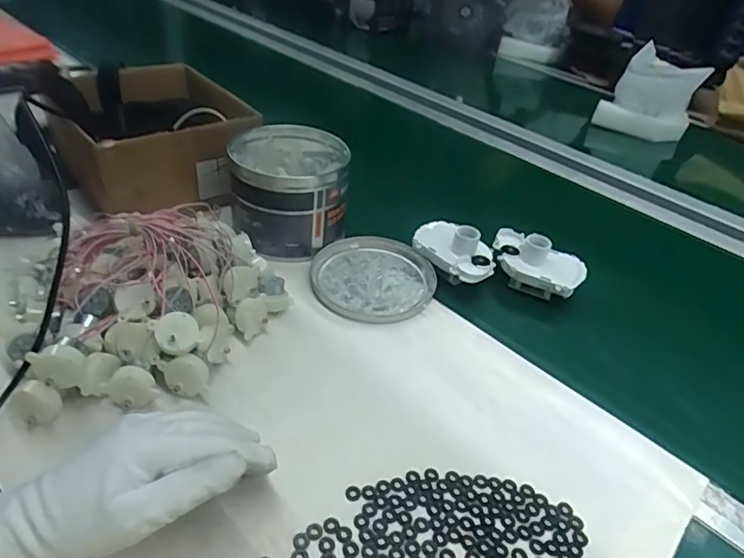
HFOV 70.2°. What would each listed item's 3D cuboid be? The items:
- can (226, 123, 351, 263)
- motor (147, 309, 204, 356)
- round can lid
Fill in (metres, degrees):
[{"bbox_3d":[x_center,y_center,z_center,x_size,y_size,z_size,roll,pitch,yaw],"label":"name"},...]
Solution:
[{"bbox_3d":[-0.095,-0.099,0.609,0.127,0.105,0.130,-2,38,-12],"label":"can"},{"bbox_3d":[-0.155,0.042,0.419,0.033,0.012,0.035,-30,72,-19],"label":"motor"},{"bbox_3d":[0.001,-0.003,0.572,0.128,0.013,0.133,4,37,-3],"label":"round can lid"}]

